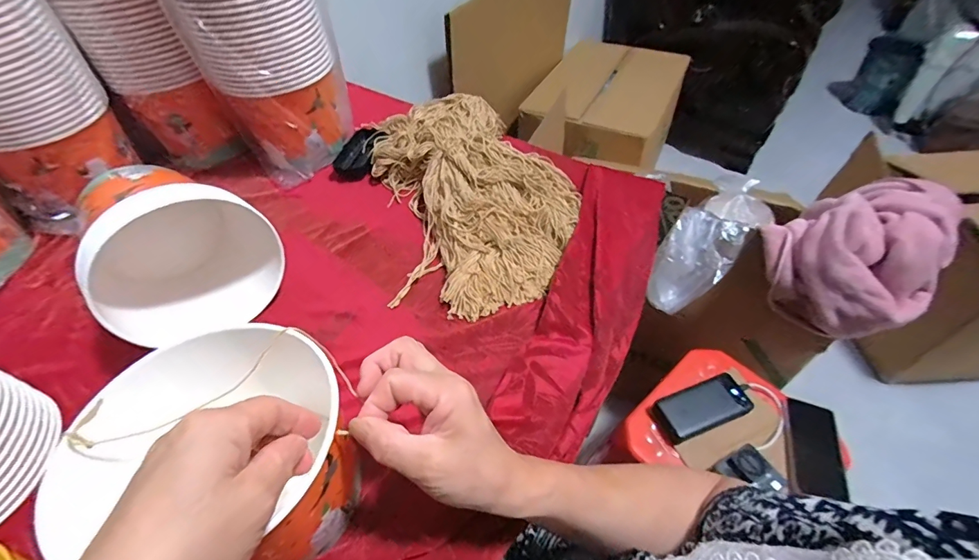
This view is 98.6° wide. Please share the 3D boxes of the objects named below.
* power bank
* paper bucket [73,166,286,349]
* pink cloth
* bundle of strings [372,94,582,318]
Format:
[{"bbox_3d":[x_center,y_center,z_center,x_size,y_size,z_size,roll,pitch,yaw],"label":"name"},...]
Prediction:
[{"bbox_3d":[0.366,0.217,0.726,0.157,0.021,0.072,-18,51,-12],"label":"power bank"},{"bbox_3d":[-0.340,-0.031,0.453,0.192,0.148,0.160,32,58,27],"label":"paper bucket"},{"bbox_3d":[0.626,-0.046,0.719,0.273,0.169,0.210,-30,54,-20],"label":"pink cloth"},{"bbox_3d":[-0.026,-0.133,0.577,0.250,0.071,0.386,-12,49,-8],"label":"bundle of strings"}]

